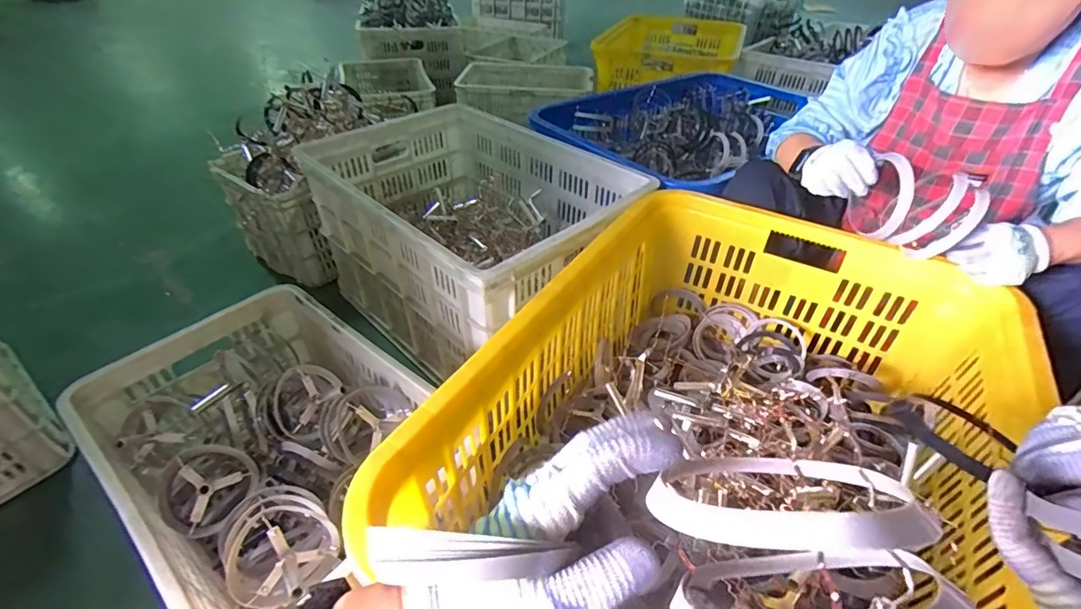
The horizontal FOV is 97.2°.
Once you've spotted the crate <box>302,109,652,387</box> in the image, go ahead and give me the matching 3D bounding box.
[{"bbox_3d":[-0.167,-0.166,1.112,0.486,0.357,0.693,-29,47,-32],"label":"crate"}]

